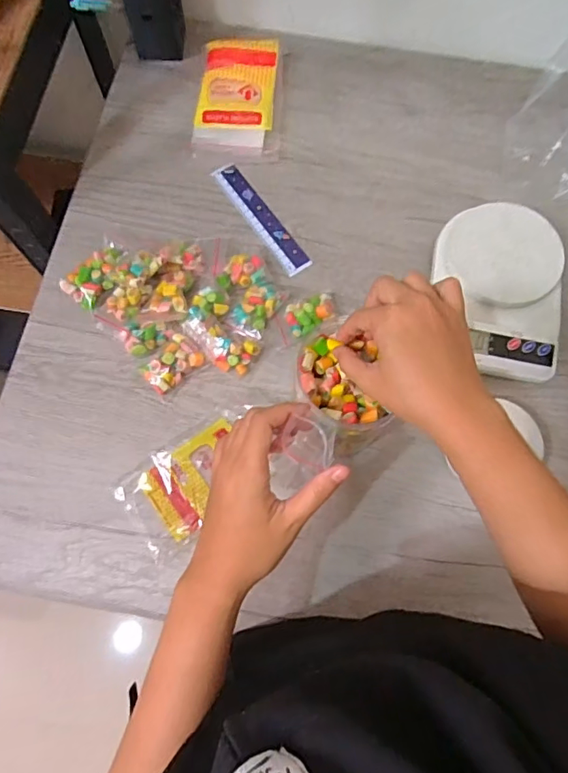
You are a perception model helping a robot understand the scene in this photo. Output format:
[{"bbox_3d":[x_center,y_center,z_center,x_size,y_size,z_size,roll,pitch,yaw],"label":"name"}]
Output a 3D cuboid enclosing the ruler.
[{"bbox_3d":[-0.024,-0.185,0.553,0.029,0.004,0.153,-33,76,-10],"label":"ruler"}]

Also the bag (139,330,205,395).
[{"bbox_3d":[-0.111,-0.023,0.492,0.044,0.017,0.057,43,77,11],"label":"bag"}]

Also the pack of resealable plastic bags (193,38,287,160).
[{"bbox_3d":[-0.049,-0.334,0.584,0.095,0.027,0.152,3,73,0],"label":"pack of resealable plastic bags"}]

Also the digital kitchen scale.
[{"bbox_3d":[0.211,-0.098,0.508,0.129,0.038,0.178,3,73,0],"label":"digital kitchen scale"}]

